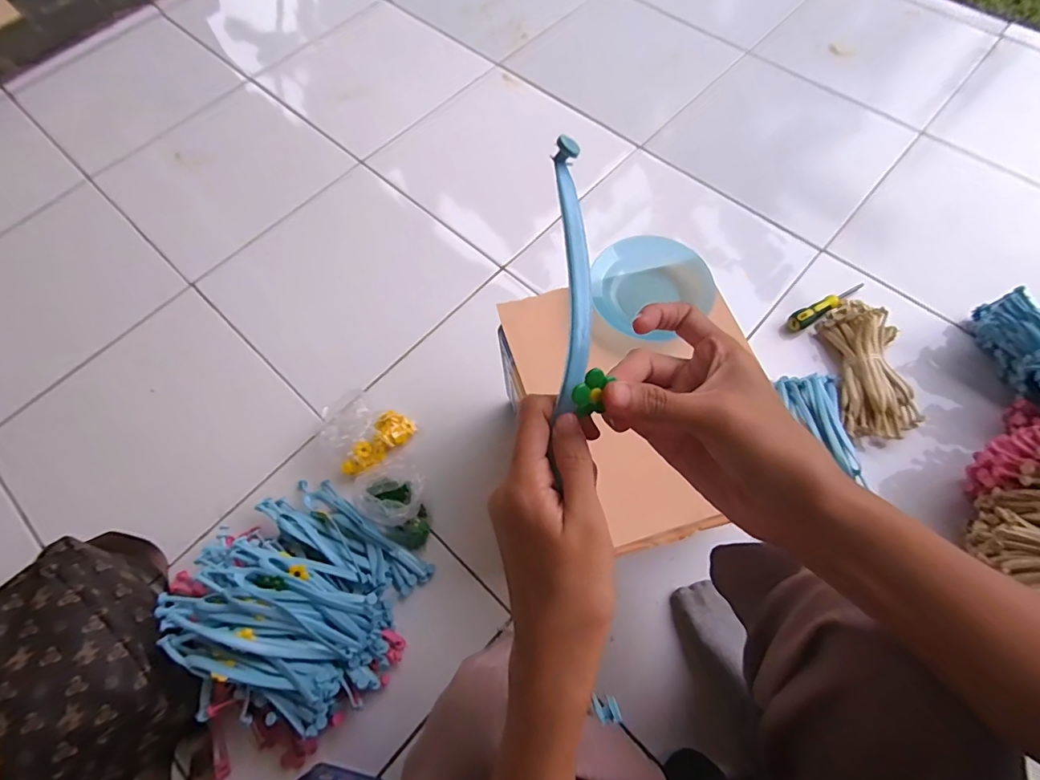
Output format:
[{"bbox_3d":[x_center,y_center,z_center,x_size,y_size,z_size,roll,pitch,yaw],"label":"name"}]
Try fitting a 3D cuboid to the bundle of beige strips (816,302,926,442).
[{"bbox_3d":[0.533,-0.032,0.729,0.102,0.058,0.213,1,67,2],"label":"bundle of beige strips"}]

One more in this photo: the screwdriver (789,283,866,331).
[{"bbox_3d":[0.506,-0.141,0.786,0.165,0.027,0.028,-28,68,-10],"label":"screwdriver"}]

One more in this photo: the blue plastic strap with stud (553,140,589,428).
[{"bbox_3d":[0.025,-0.057,0.232,0.014,0.011,0.132,-2,82,1],"label":"blue plastic strap with stud"}]

